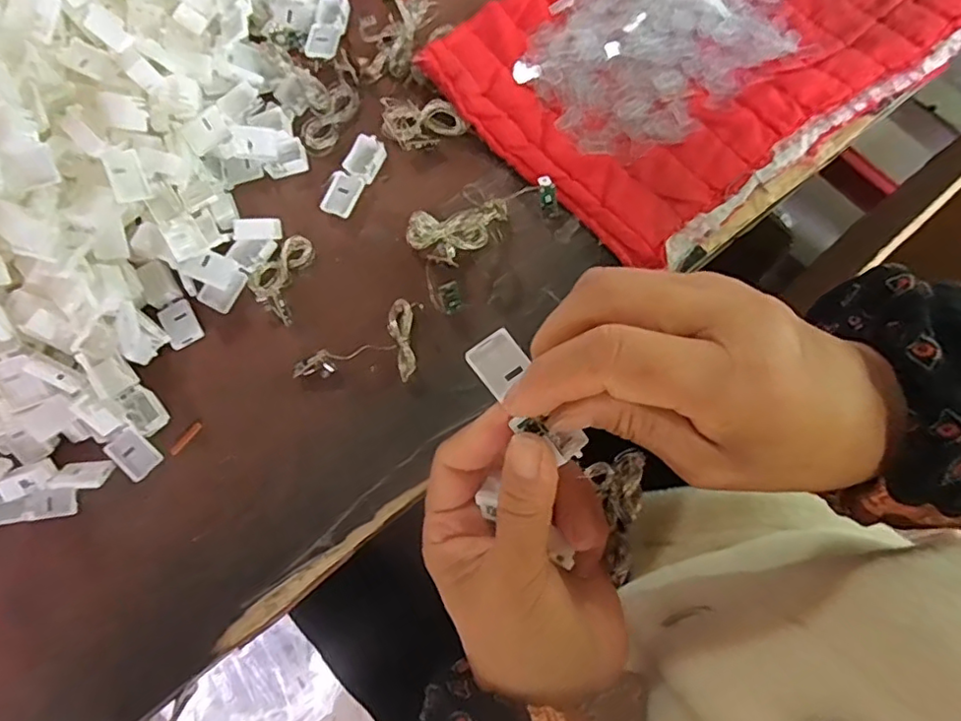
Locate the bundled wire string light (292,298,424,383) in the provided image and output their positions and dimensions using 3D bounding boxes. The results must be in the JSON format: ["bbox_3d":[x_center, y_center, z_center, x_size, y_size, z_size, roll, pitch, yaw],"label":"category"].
[{"bbox_3d":[-0.071,-0.013,0.353,0.069,0.016,0.047,3,76,3],"label":"bundled wire string light"}]

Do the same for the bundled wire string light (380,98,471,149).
[{"bbox_3d":[-0.036,-0.150,0.386,0.054,0.012,0.030,1,76,2],"label":"bundled wire string light"}]

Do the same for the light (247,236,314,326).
[{"bbox_3d":[-0.124,-0.052,0.367,0.032,0.011,0.056,10,76,5],"label":"light"}]

